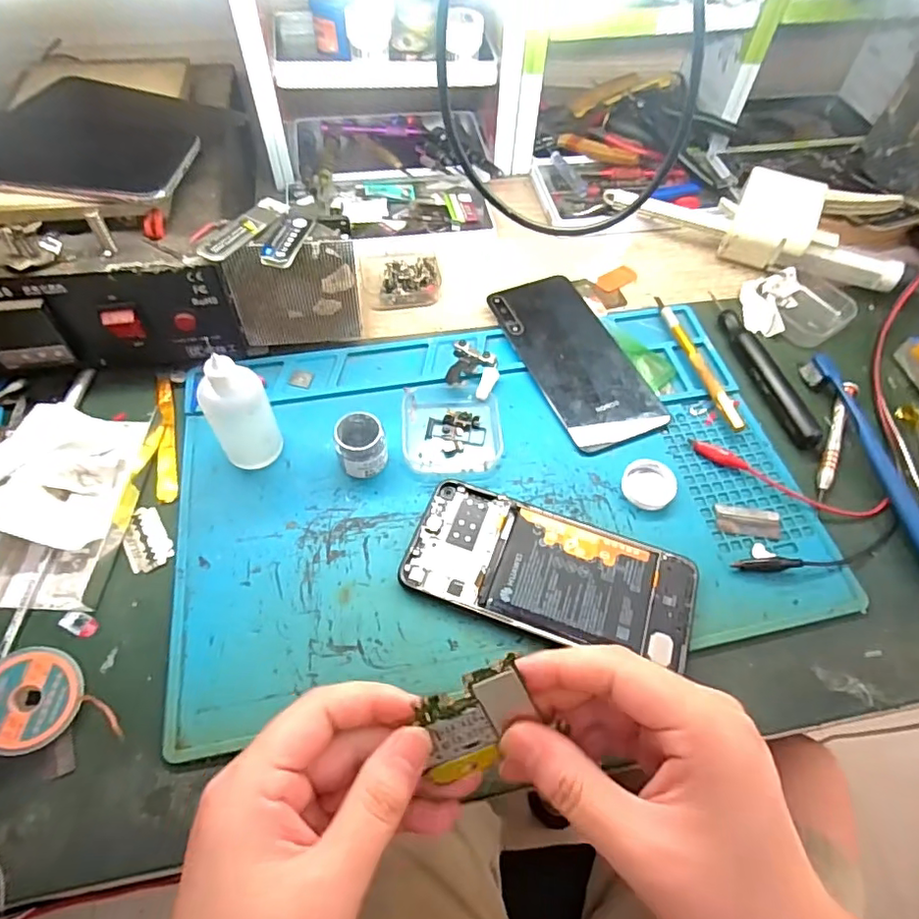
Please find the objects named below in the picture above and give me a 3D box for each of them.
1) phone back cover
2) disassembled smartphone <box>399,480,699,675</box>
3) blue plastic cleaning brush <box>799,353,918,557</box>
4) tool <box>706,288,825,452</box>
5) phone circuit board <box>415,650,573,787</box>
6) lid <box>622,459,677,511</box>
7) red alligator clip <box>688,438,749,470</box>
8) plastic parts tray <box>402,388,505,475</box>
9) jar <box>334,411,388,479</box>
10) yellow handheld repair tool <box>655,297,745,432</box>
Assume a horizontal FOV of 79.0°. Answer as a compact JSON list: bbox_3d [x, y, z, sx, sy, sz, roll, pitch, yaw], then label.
[{"bbox_3d":[0.083,-0.076,0.406,0.071,0.009,0.152,-20,61,-15],"label":"phone back cover"},{"bbox_3d":[0.050,0.064,0.313,0.156,0.009,0.070,19,59,9],"label":"disassembled smartphone"},{"bbox_3d":[0.272,0.006,0.360,0.017,0.018,0.187,-5,58,-6],"label":"blue plastic cleaning brush"},{"bbox_3d":[0.219,-0.070,0.405,0.017,0.012,0.144,-8,58,-8],"label":"tool"},{"bbox_3d":[0.006,0.106,0.225,0.054,0.004,0.037,-32,95,9],"label":"phone circuit board"},{"bbox_3d":[0.119,0.016,0.348,0.032,0.008,0.033,1,57,-2],"label":"lid"},{"bbox_3d":[0.168,-0.003,0.361,0.038,0.009,0.011,24,59,12],"label":"red alligator clip"},{"bbox_3d":[-0.005,-0.021,0.364,0.063,0.011,0.066,-1,58,-3],"label":"plastic parts tray"},{"bbox_3d":[-0.060,-0.009,0.343,0.029,0.029,0.031,1,57,-2],"label":"jar"},{"bbox_3d":[0.172,-0.073,0.405,0.011,0.012,0.127,-10,59,-9],"label":"yellow handheld repair tool"}]

